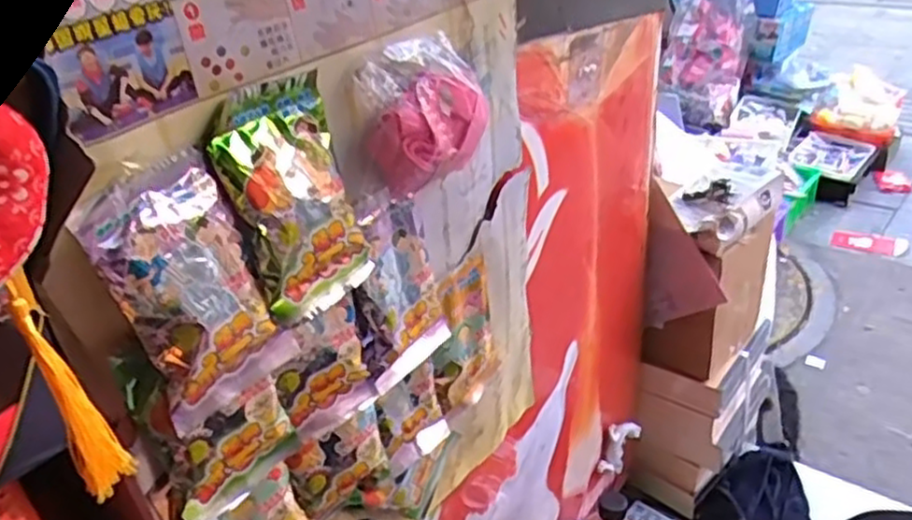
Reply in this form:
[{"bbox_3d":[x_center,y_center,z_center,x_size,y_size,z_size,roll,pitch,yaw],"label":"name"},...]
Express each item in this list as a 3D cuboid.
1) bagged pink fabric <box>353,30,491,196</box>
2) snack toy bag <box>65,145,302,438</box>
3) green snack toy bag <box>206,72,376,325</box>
[{"bbox_3d":[-0.017,-0.082,0.398,0.033,0.069,0.070,21,39,36],"label":"bagged pink fabric"},{"bbox_3d":[-0.114,0.014,0.318,0.026,0.111,0.065,15,36,30],"label":"snack toy bag"},{"bbox_3d":[-0.077,-0.030,0.353,0.029,0.104,0.066,13,35,27],"label":"green snack toy bag"}]

